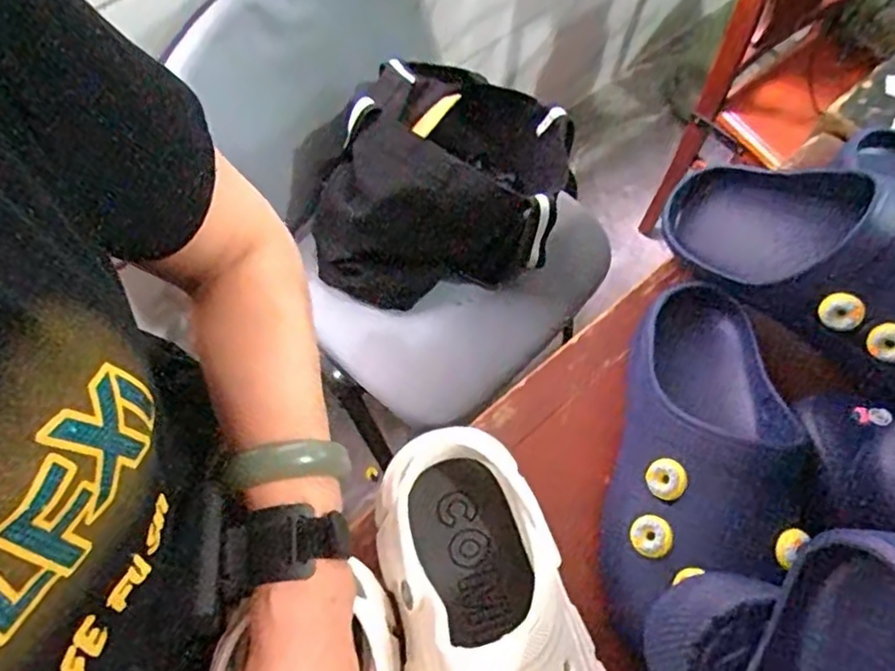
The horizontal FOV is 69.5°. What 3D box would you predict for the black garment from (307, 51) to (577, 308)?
[{"bbox_3d":[0.007,-0.197,0.943,0.294,0.240,0.323,19,65,8],"label":"black garment"}]

